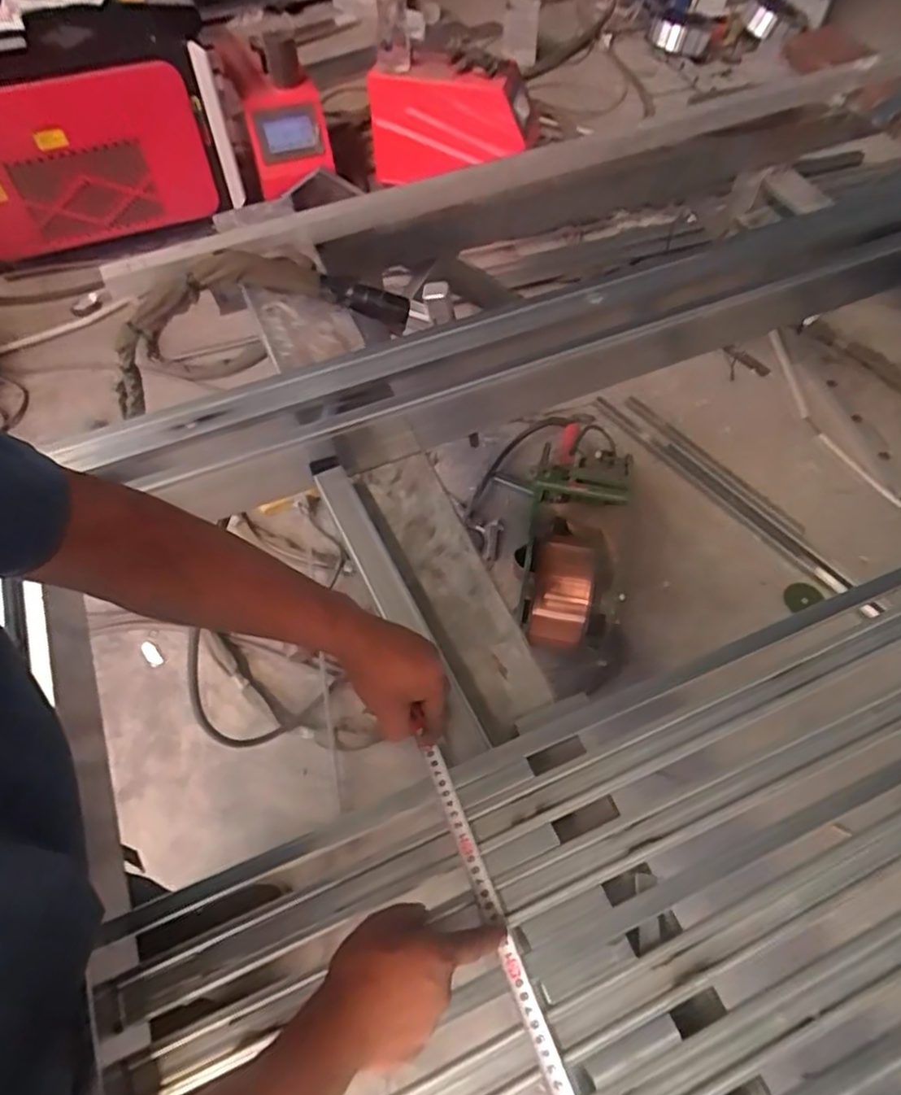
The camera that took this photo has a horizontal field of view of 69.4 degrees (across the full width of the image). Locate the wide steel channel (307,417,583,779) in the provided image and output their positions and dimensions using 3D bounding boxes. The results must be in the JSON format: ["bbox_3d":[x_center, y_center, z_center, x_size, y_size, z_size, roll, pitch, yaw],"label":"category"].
[{"bbox_3d":[-0.027,0.029,0.776,0.149,0.065,0.445,-23,61,-13],"label":"wide steel channel"}]

